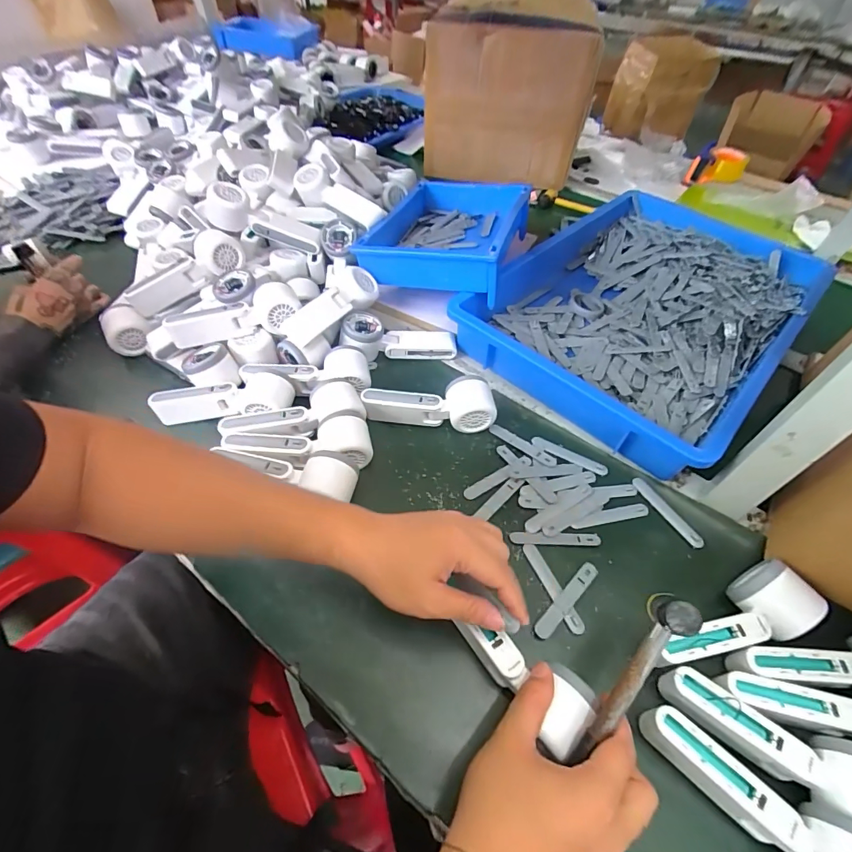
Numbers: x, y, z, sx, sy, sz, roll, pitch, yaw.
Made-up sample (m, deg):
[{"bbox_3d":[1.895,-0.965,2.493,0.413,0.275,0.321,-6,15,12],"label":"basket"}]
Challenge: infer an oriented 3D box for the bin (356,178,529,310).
[{"bbox_3d":[0.040,-0.335,0.709,0.219,0.075,0.303,17,52,10],"label":"bin"}]

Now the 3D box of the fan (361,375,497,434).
[{"bbox_3d":[0.004,-0.030,0.545,0.164,0.057,0.047,3,51,-1],"label":"fan"}]

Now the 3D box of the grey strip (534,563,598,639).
[{"bbox_3d":[0.140,0.172,0.422,0.097,0.004,0.016,-35,62,-29],"label":"grey strip"}]

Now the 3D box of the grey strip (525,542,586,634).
[{"bbox_3d":[0.128,0.163,0.431,0.016,0.004,0.094,-19,55,-18],"label":"grey strip"}]

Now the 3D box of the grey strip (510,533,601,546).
[{"bbox_3d":[0.142,0.125,0.467,0.096,0.006,0.014,3,51,-1],"label":"grey strip"}]

